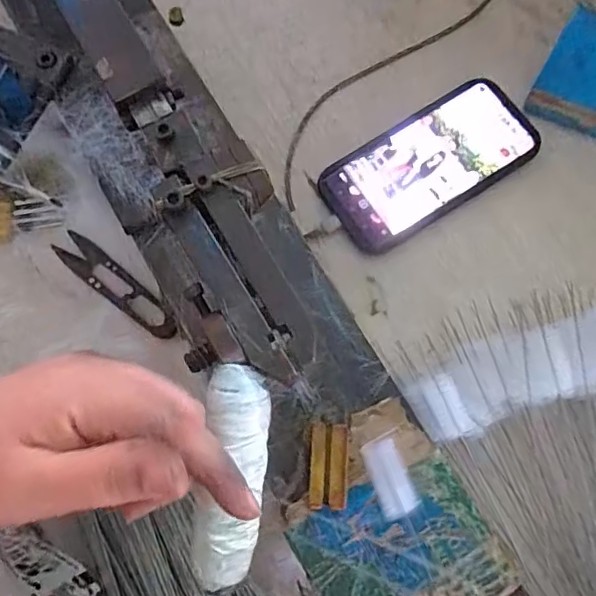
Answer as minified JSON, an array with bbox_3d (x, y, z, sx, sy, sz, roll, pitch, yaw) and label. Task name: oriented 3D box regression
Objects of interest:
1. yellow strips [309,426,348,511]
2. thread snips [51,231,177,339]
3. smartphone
[{"bbox_3d":[0.018,0.102,0.336,0.022,0.012,0.048,3,76,2],"label":"yellow strips"},{"bbox_3d":[-0.136,-0.010,0.418,0.115,0.004,0.025,37,79,10],"label":"thread snips"},{"bbox_3d":[0.104,-0.106,0.436,0.171,0.009,0.080,-32,77,-7],"label":"smartphone"}]

